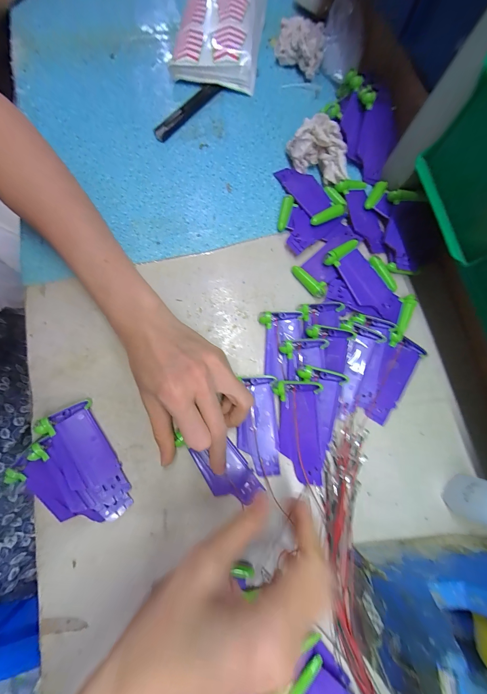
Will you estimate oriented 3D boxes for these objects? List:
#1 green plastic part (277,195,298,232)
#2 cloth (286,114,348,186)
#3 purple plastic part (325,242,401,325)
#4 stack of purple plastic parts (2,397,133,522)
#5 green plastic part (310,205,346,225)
[{"bbox_3d":[0.049,-0.149,0.293,0.017,0.009,0.041,13,77,-1],"label":"green plastic part"},{"bbox_3d":[0.088,-0.217,0.291,0.058,0.034,0.065,-25,80,-8],"label":"cloth"},{"bbox_3d":[0.129,-0.068,0.271,0.041,0.013,0.091,-35,82,-10],"label":"purple plastic part"},{"bbox_3d":[-0.149,0.108,0.221,0.071,0.022,0.099,-31,81,-10],"label":"stack of purple plastic parts"},{"bbox_3d":[0.091,-0.143,0.284,0.041,0.010,0.009,-27,81,-9],"label":"green plastic part"}]

